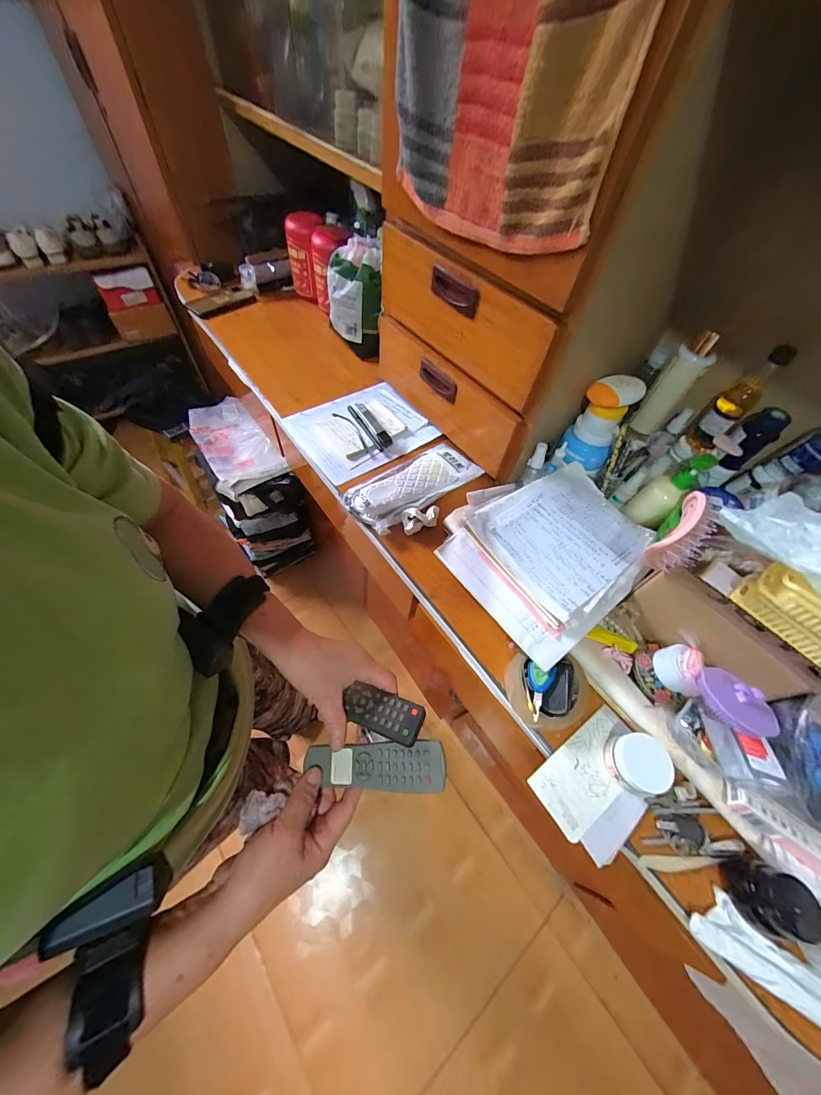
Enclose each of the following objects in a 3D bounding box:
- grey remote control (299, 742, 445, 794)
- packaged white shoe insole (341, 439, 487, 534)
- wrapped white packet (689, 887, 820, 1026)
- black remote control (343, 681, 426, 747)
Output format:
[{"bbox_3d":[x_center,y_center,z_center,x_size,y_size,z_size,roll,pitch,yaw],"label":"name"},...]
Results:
[{"bbox_3d":[-0.037,0.215,0.344,0.139,0.012,0.040,-4,57,10],"label":"grey remote control"},{"bbox_3d":[0.007,-0.122,0.629,0.257,0.039,0.115,-35,66,-22],"label":"packaged white shoe insole"},{"bbox_3d":[0.368,0.405,0.323,0.199,0.010,0.046,30,61,15],"label":"wrapped white packet"},{"bbox_3d":[-0.030,0.168,0.356,0.085,0.008,0.039,13,57,21],"label":"black remote control"}]

